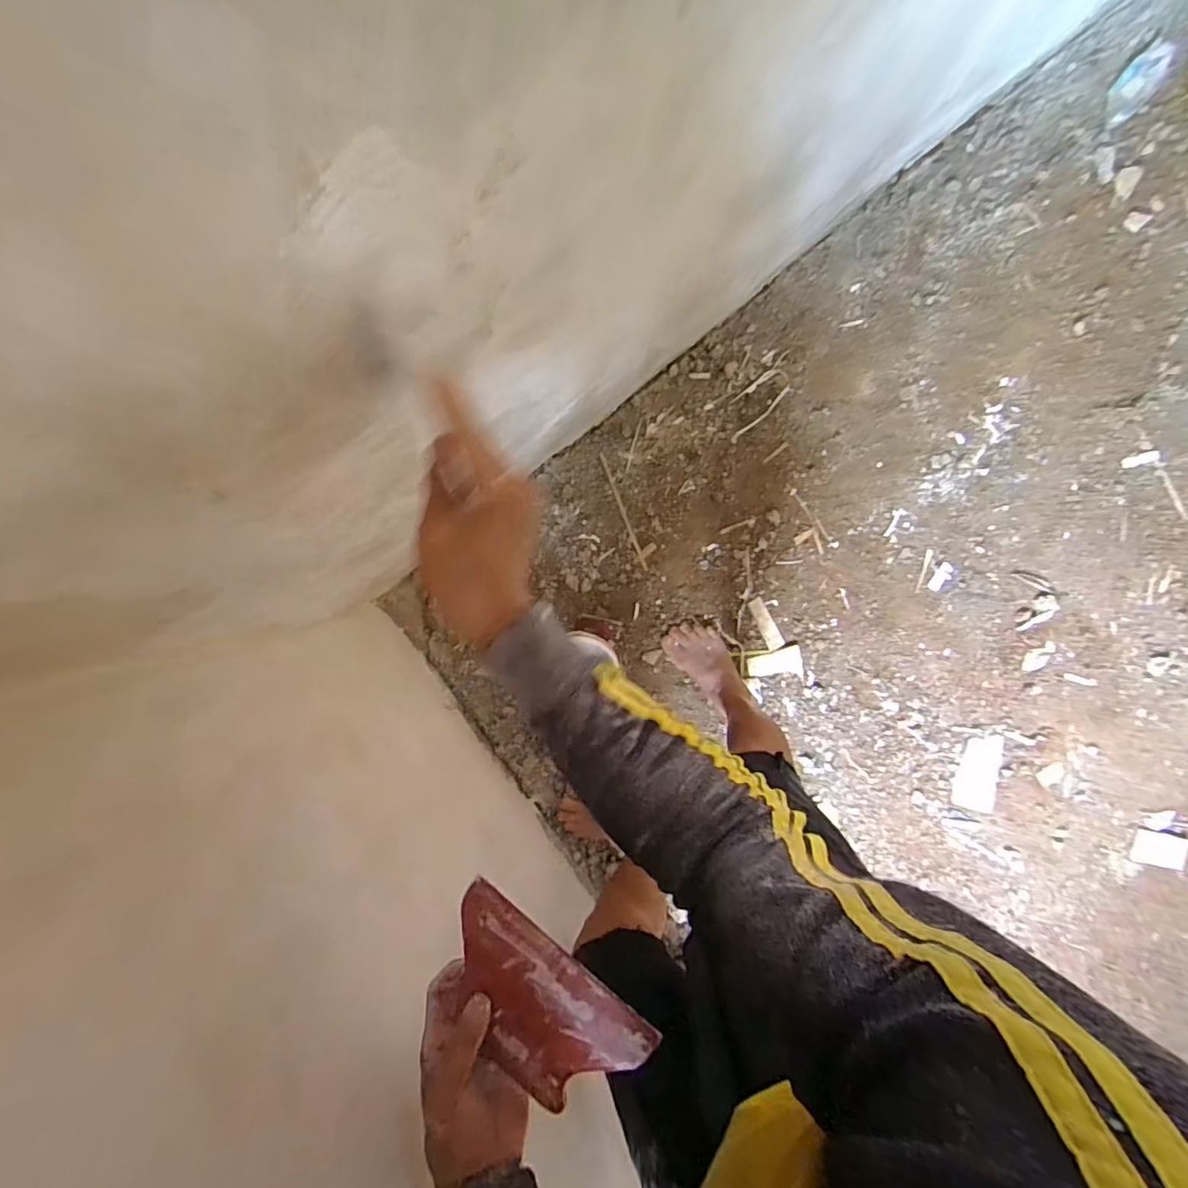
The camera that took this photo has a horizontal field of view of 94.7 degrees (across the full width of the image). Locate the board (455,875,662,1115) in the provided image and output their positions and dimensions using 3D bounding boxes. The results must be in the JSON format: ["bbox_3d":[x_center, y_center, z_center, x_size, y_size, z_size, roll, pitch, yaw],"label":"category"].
[{"bbox_3d":[-0.051,0.312,0.424,0.164,0.007,0.126,40,109,14],"label":"board"}]

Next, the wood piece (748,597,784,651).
[{"bbox_3d":[0.381,0.067,1.211,0.037,0.012,0.121,-26,95,-1],"label":"wood piece"}]

